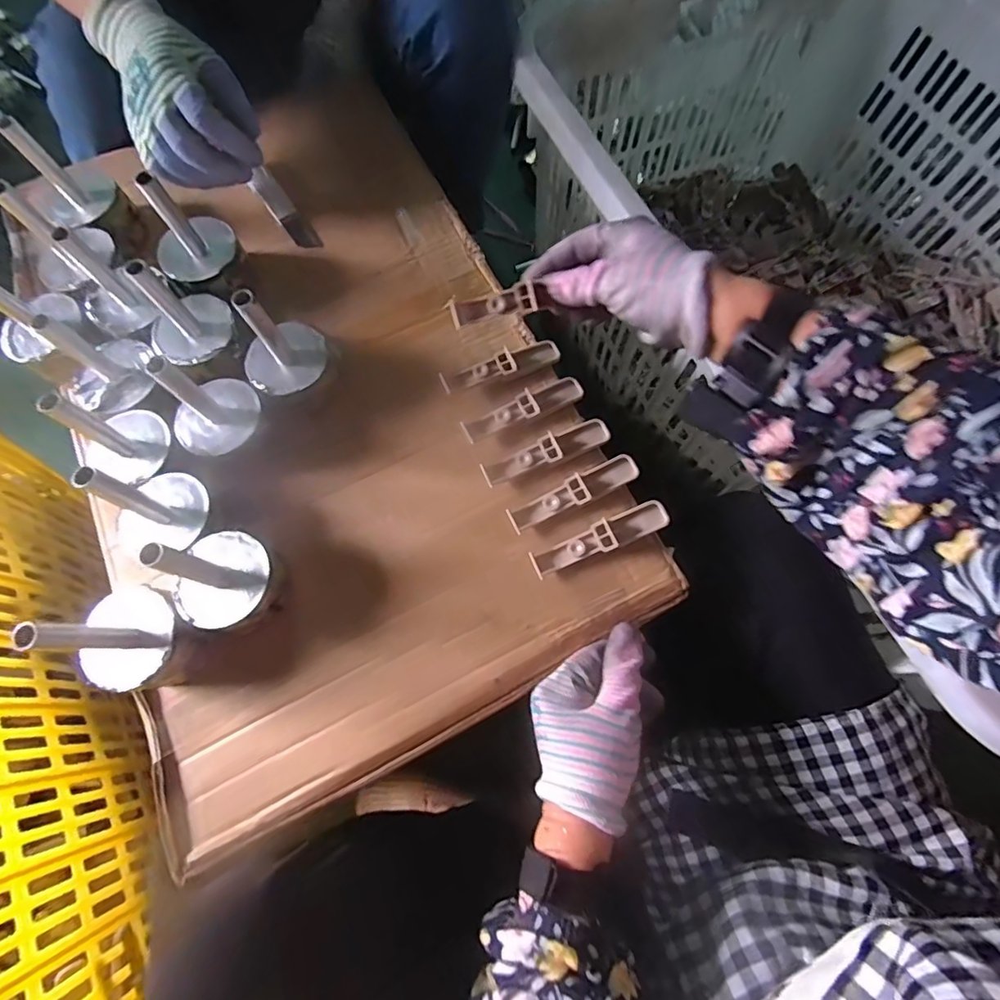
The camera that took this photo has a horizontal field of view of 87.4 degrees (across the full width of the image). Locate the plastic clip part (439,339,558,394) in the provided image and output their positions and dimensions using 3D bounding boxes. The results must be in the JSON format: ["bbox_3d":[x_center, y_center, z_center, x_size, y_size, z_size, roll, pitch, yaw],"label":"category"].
[{"bbox_3d":[0.002,-0.107,0.417,0.099,0.015,0.025,-22,74,-9],"label":"plastic clip part"}]

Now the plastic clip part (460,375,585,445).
[{"bbox_3d":[0.018,-0.072,0.404,0.099,0.012,0.021,-25,74,-10],"label":"plastic clip part"}]

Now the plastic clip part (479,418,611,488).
[{"bbox_3d":[0.035,-0.036,0.390,0.099,0.016,0.023,-20,73,-8],"label":"plastic clip part"}]

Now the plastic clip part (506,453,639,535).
[{"bbox_3d":[0.053,-0.006,0.378,0.099,0.014,0.022,-24,74,-9],"label":"plastic clip part"}]

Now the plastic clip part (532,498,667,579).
[{"bbox_3d":[0.070,0.027,0.365,0.099,0.014,0.020,-22,73,-9],"label":"plastic clip part"}]

